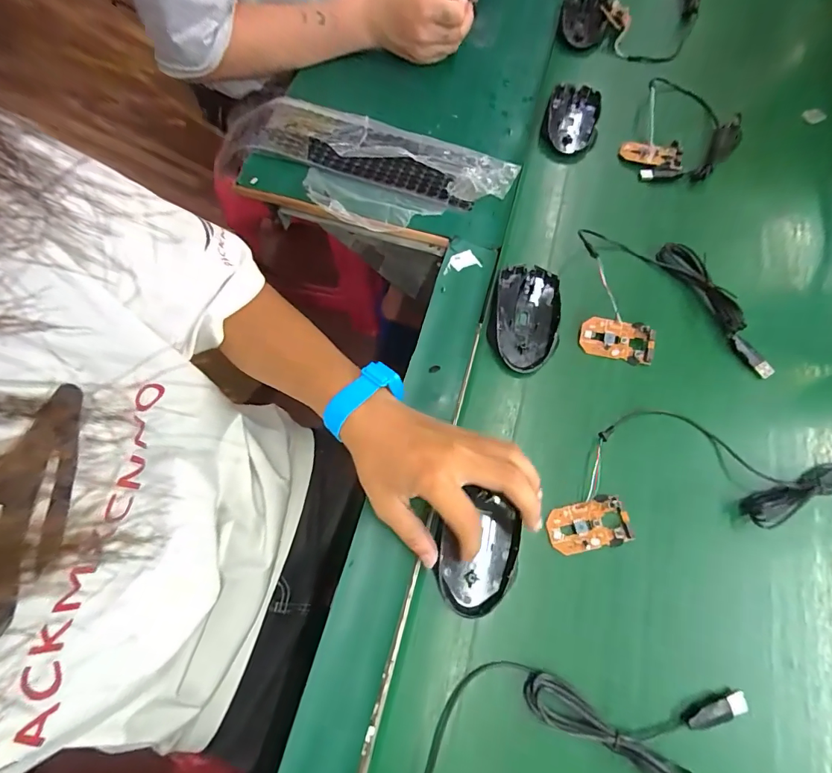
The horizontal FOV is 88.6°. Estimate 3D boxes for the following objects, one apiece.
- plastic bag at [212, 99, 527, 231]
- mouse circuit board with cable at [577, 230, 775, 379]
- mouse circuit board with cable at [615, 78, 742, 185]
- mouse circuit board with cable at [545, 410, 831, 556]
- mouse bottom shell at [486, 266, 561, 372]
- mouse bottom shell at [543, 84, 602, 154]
[{"bbox_3d":[-0.061,-0.239,0.467,0.315,0.020,0.137,19,69,6],"label":"plastic bag"},{"bbox_3d":[0.248,-0.086,0.419,0.169,0.018,0.138,6,68,1],"label":"mouse circuit board with cable"},{"bbox_3d":[0.322,-0.302,0.509,0.121,0.021,0.169,26,70,8],"label":"mouse circuit board with cable"},{"bbox_3d":[0.248,0.067,0.359,0.289,0.020,0.104,-6,68,-4],"label":"mouse circuit board with cable"},{"bbox_3d":[0.106,-0.067,0.412,0.063,0.018,0.109,14,68,4],"label":"mouse bottom shell"},{"bbox_3d":[0.188,-0.327,0.514,0.057,0.014,0.105,15,68,4],"label":"mouse bottom shell"}]

